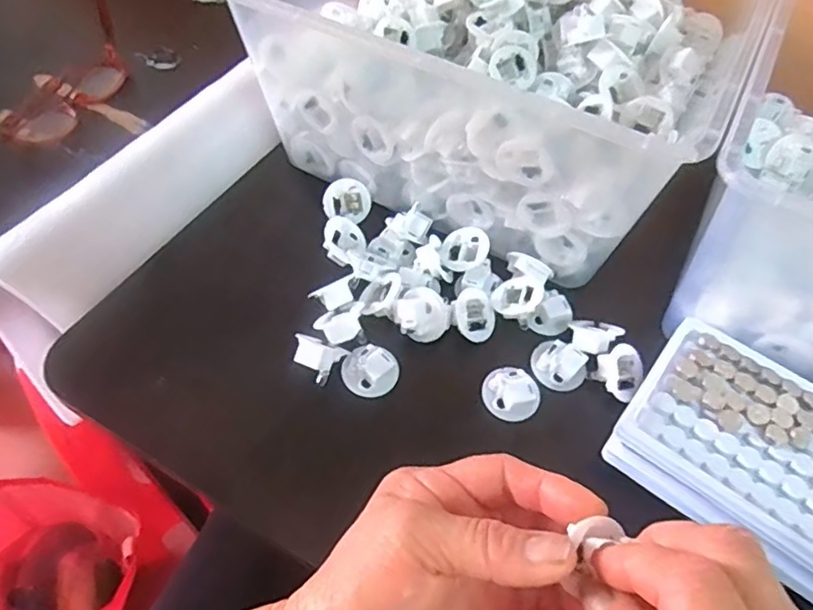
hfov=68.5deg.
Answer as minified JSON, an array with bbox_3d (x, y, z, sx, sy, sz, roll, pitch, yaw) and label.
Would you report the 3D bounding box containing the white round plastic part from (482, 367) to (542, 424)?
[{"bbox_3d":[0.060,0.051,0.347,0.027,0.018,0.032,-29,61,-21],"label":"white round plastic part"}]

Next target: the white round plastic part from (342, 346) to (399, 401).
[{"bbox_3d":[-0.022,0.038,0.351,0.032,0.019,0.027,20,56,11],"label":"white round plastic part"}]

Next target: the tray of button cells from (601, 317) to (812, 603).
[{"bbox_3d":[0.184,0.072,0.305,0.130,0.019,0.098,33,59,19],"label":"tray of button cells"}]

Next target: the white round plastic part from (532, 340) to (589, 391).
[{"bbox_3d":[0.093,0.036,0.361,0.030,0.013,0.027,-5,55,-7],"label":"white round plastic part"}]

